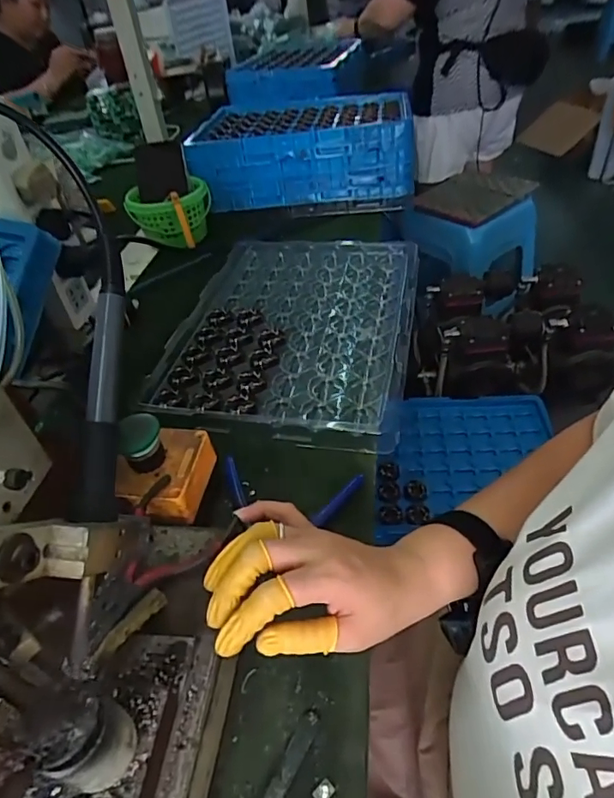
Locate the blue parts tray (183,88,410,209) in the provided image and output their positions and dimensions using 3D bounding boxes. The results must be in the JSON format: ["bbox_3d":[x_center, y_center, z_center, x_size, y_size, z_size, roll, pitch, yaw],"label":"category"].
[{"bbox_3d":[-0.008,-0.444,0.898,0.367,0.114,0.251,1,44,6],"label":"blue parts tray"}]

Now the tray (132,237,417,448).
[{"bbox_3d":[-0.012,-0.098,0.609,0.265,0.025,0.365,8,45,13],"label":"tray"}]

